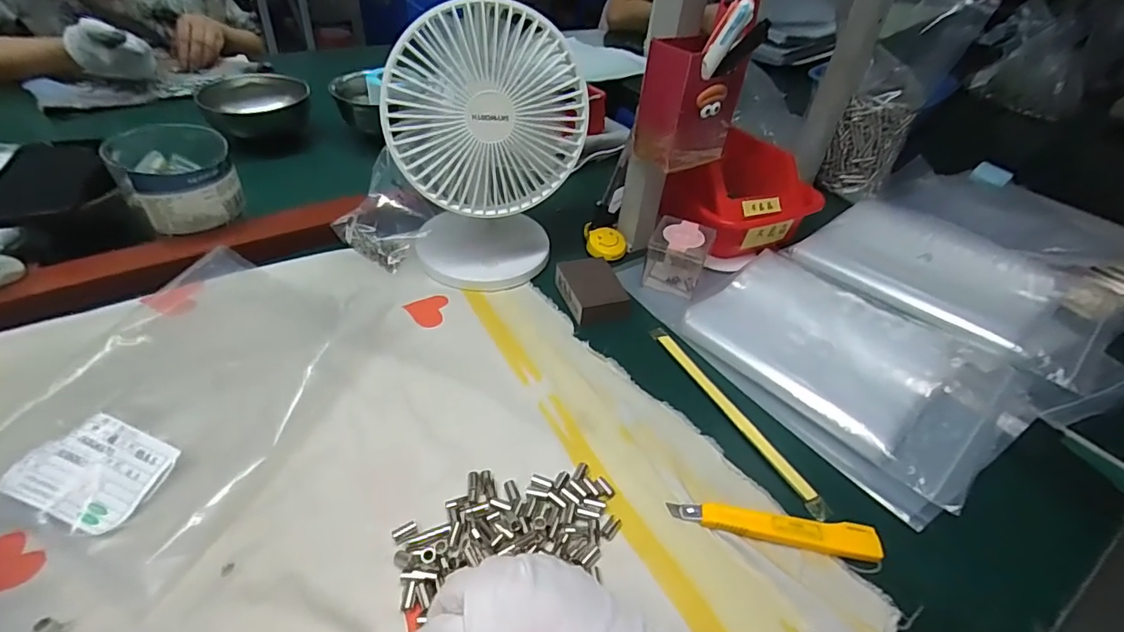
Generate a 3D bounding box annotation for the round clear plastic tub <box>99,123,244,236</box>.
[{"bbox_3d":[-0.374,-0.130,0.531,0.092,0.085,0.094,4,40,-4],"label":"round clear plastic tub"}]

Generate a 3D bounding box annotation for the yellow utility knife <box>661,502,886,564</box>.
[{"bbox_3d":[0.138,0.137,0.350,0.130,0.010,0.022,9,40,1],"label":"yellow utility knife"}]

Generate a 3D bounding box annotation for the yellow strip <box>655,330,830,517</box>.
[{"bbox_3d":[0.133,0.073,0.429,0.014,0.004,0.199,-15,45,-25],"label":"yellow strip"}]

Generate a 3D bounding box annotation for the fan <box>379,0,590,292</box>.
[{"bbox_3d":[-0.066,-0.145,0.486,0.159,0.218,0.105,-1,41,-10],"label":"fan"}]

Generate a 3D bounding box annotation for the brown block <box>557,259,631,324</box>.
[{"bbox_3d":[0.029,-0.023,0.511,0.052,0.024,0.077,-5,42,-14],"label":"brown block"}]

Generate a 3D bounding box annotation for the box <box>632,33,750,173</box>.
[{"bbox_3d":[0.110,-0.184,0.469,0.086,0.094,0.051,-20,47,-28],"label":"box"}]

